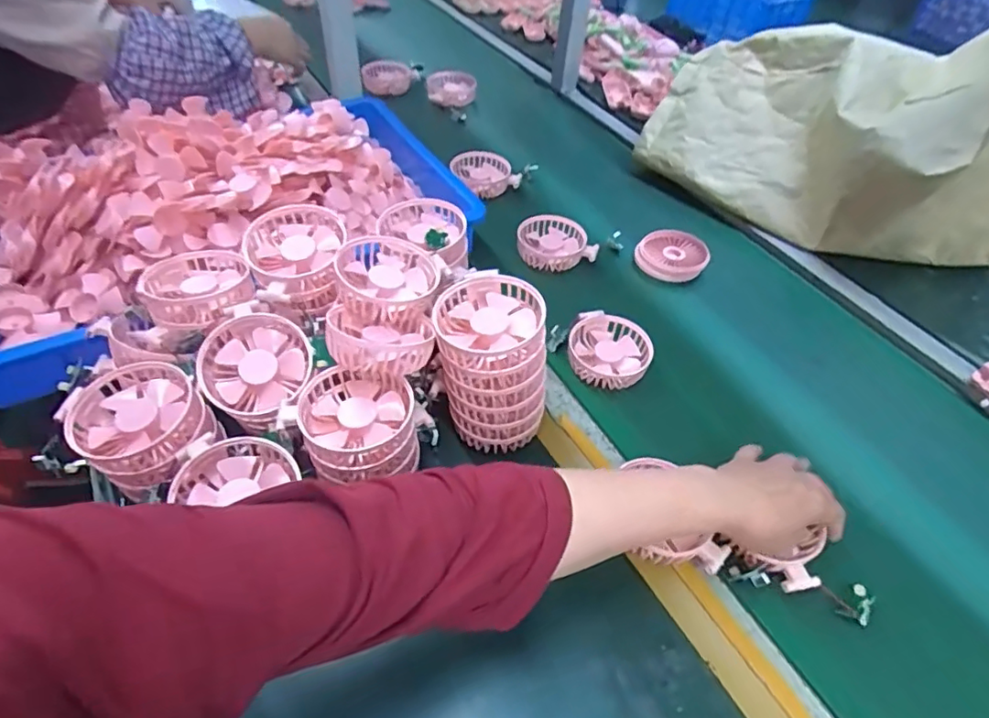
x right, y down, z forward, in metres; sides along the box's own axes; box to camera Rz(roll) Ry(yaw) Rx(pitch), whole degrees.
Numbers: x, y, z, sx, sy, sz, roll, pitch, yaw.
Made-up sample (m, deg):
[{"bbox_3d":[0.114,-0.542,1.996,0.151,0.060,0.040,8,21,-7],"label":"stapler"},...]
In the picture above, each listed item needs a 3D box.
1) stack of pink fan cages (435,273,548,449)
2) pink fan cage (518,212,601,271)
[{"bbox_3d":[-0.005,0.008,0.521,0.096,0.142,0.096,-6,48,-11],"label":"stack of pink fan cages"},{"bbox_3d":[0.083,-0.152,0.778,0.104,0.047,0.082,7,47,1],"label":"pink fan cage"}]

